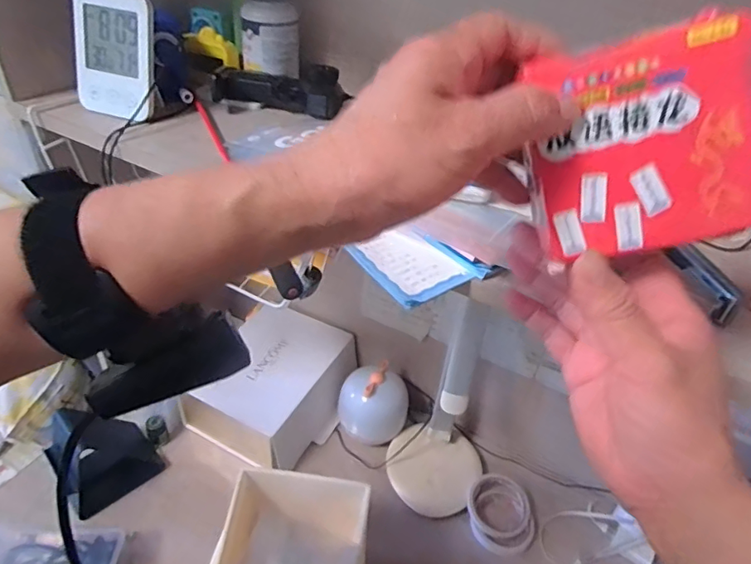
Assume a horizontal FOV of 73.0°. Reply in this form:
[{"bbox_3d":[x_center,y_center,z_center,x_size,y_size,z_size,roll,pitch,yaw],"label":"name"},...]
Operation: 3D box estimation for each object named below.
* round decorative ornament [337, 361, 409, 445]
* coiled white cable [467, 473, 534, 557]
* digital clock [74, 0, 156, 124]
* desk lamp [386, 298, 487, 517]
[{"bbox_3d":[-0.001,0.196,0.833,0.102,0.103,0.088,34,46,30],"label":"round decorative ornament"},{"bbox_3d":[0.186,0.342,0.752,0.093,0.024,0.114,2,39,-5],"label":"coiled white cable"},{"bbox_3d":[-0.266,-0.230,0.519,0.087,0.122,0.028,15,26,5],"label":"digital clock"},{"bbox_3d":[0.101,0.183,0.711,0.142,0.298,0.138,9,39,4],"label":"desk lamp"}]

